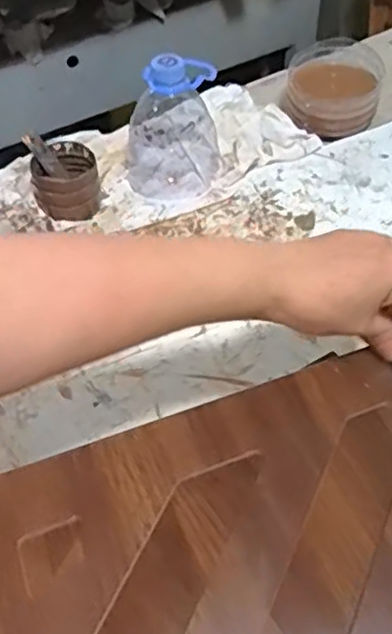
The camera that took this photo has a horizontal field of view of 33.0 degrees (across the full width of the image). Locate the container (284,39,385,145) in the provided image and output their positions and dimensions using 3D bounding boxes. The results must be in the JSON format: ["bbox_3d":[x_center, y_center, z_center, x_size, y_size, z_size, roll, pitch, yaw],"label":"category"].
[{"bbox_3d":[0.150,-0.252,0.738,0.101,0.061,0.113,5,55,9],"label":"container"}]

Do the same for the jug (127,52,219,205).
[{"bbox_3d":[-0.027,-0.187,0.663,0.097,0.129,0.083,-6,52,-2],"label":"jug"}]

